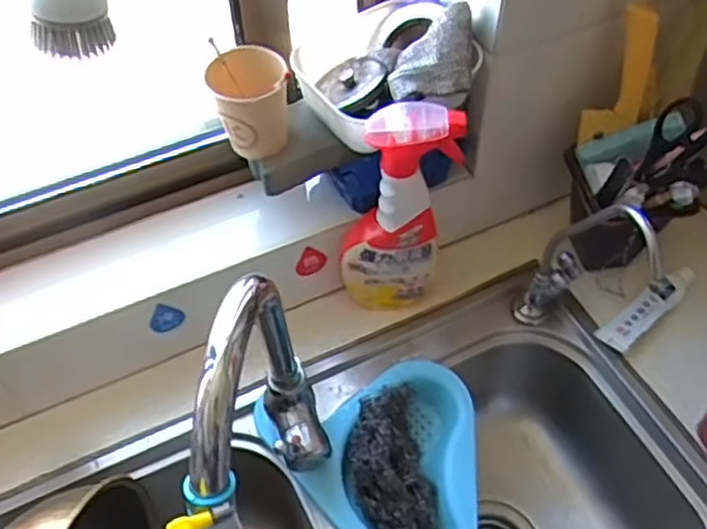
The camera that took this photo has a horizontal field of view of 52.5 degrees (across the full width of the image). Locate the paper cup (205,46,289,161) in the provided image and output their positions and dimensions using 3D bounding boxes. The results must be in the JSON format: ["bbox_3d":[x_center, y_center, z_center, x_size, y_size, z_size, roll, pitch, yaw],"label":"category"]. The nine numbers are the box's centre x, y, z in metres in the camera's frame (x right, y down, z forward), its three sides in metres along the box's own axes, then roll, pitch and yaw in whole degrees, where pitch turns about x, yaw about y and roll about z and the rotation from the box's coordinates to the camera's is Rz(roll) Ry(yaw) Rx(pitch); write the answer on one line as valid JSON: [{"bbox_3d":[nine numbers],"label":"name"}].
[{"bbox_3d":[-0.093,-0.147,0.657,0.066,0.083,0.071,0,53,1],"label":"paper cup"}]

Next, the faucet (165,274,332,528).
[{"bbox_3d":[-0.063,0.138,0.525,0.052,0.267,0.211,5,53,4],"label":"faucet"}]

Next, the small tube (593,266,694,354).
[{"bbox_3d":[0.327,0.049,0.800,0.149,0.014,0.035,-35,60,-23],"label":"small tube"}]

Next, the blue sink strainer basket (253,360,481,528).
[{"bbox_3d":[0.047,0.211,0.705,0.196,0.082,0.212,-24,56,-16],"label":"blue sink strainer basket"}]

